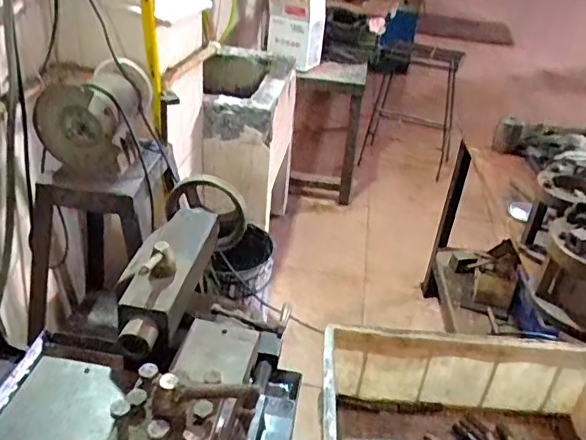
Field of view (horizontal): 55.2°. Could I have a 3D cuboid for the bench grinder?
[{"bbox_3d":[-0.404,-0.212,1.165,0.154,0.192,0.240,7,32,3],"label":"bench grinder"}]

